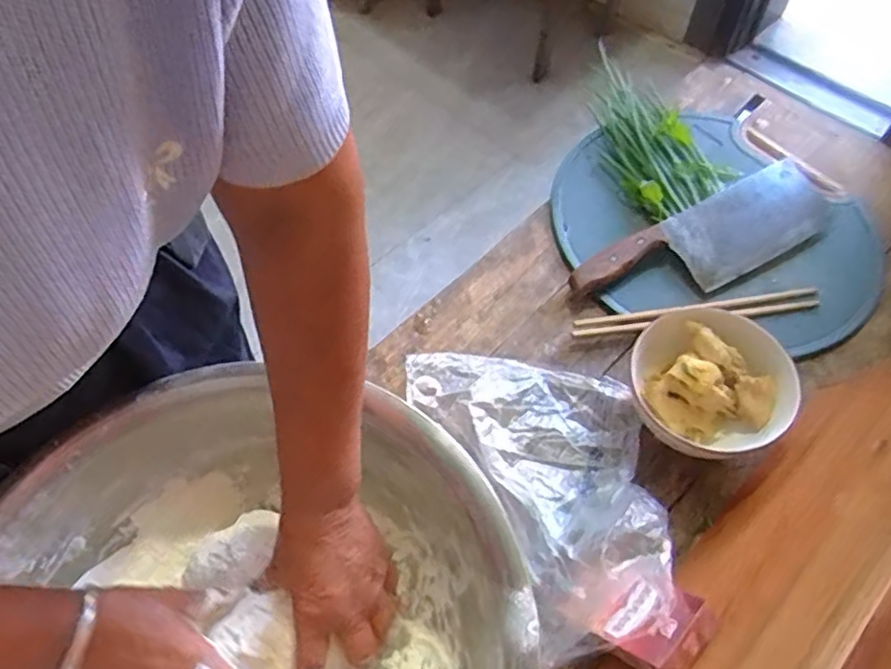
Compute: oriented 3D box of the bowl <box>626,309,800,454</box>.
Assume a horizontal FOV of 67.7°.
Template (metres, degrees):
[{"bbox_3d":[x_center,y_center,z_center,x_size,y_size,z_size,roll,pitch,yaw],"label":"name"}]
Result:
[{"bbox_3d":[0.230,0.046,0.598,0.132,0.069,0.135,-1,59,1],"label":"bowl"}]

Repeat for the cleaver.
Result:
[{"bbox_3d":[0.285,-0.100,0.702,0.300,0.033,0.093,-28,62,-14],"label":"cleaver"}]

